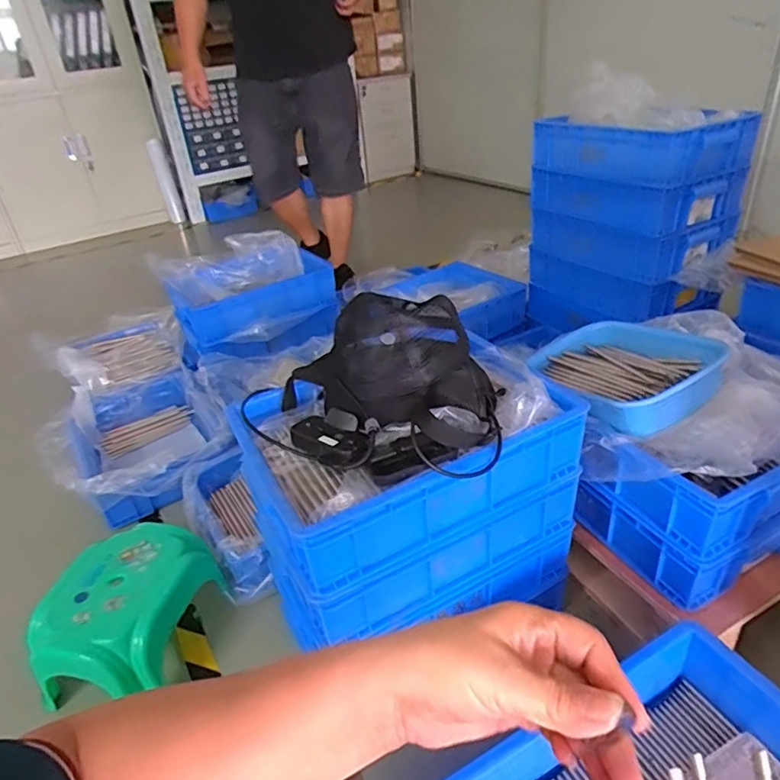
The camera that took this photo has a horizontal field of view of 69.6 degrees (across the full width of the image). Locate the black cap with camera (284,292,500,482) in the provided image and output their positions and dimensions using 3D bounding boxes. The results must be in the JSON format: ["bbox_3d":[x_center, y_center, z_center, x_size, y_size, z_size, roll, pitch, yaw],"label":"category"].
[{"bbox_3d":[-0.007,-0.020,0.709,0.267,0.140,0.236,-11,33,-7],"label":"black cap with camera"}]

